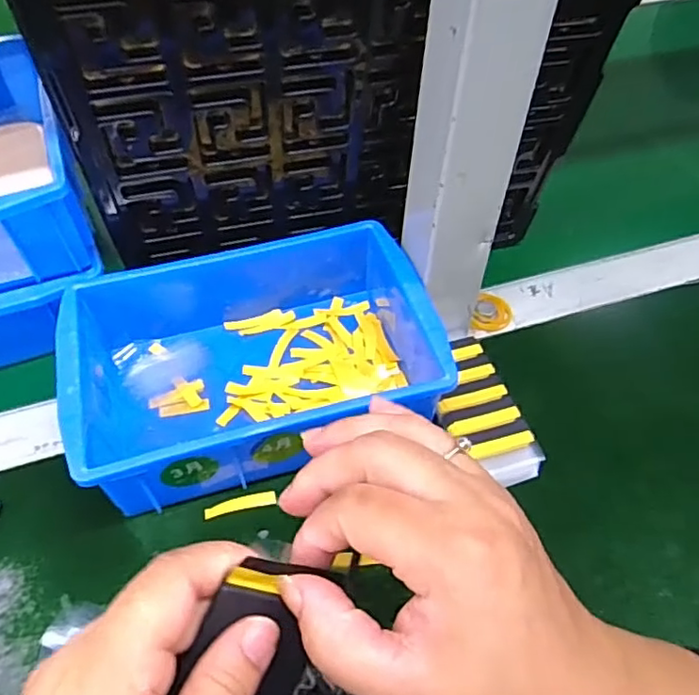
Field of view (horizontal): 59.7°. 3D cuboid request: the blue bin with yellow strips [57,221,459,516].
[{"bbox_3d":[-0.055,0.009,0.358,0.196,0.068,0.130,-13,51,-12],"label":"blue bin with yellow strips"}]

